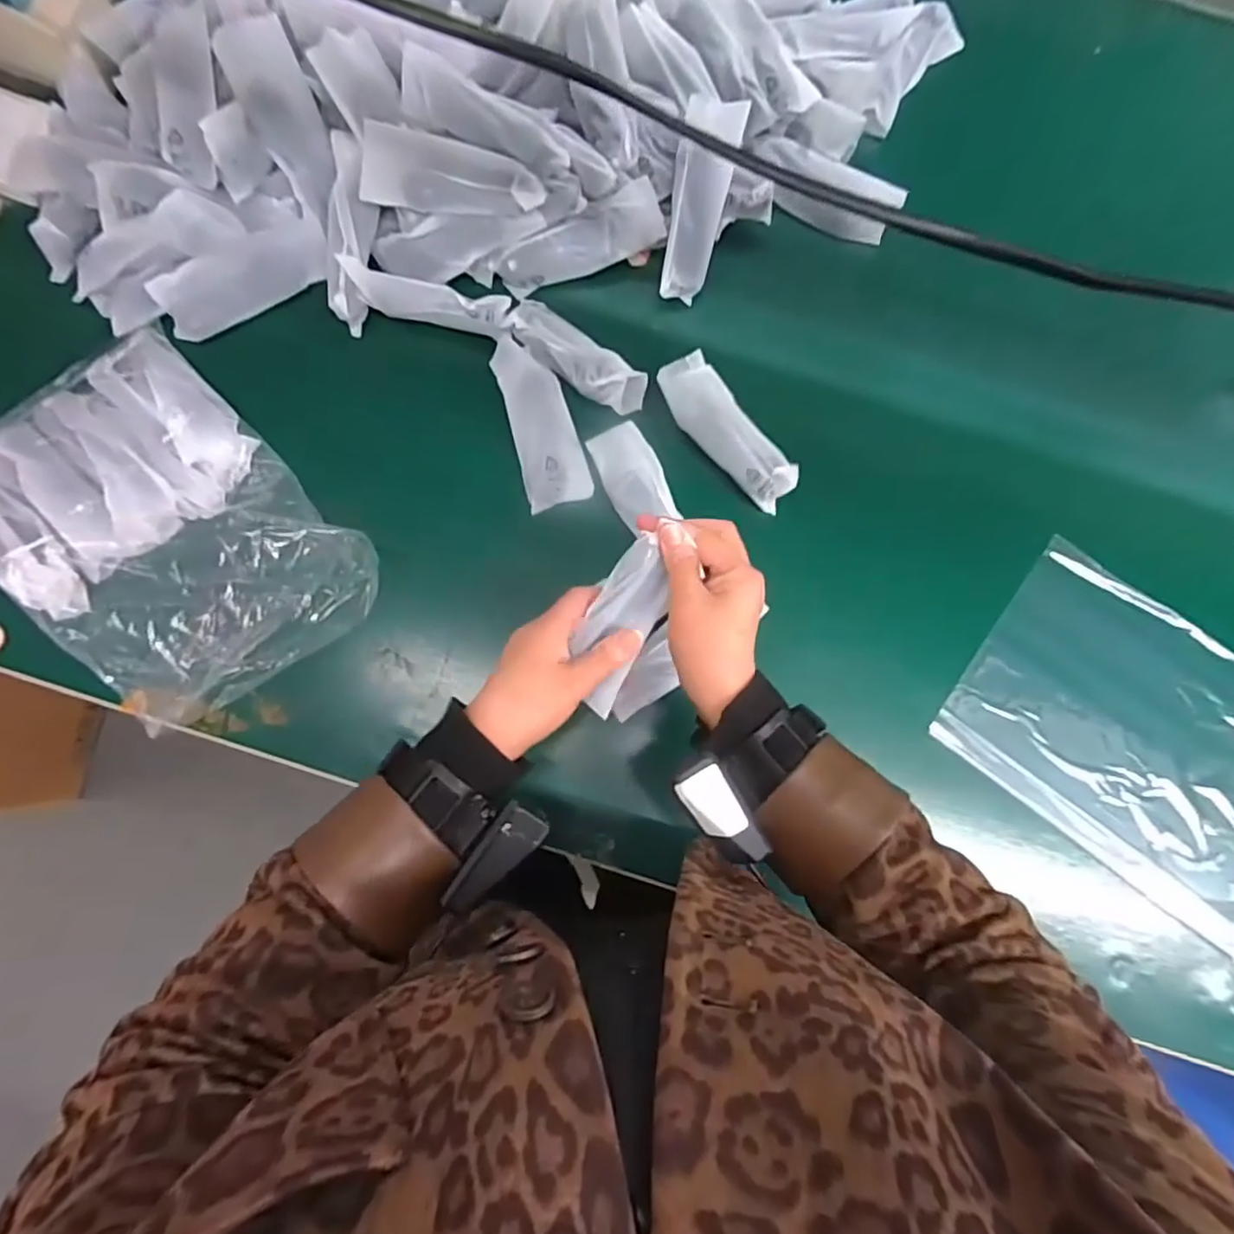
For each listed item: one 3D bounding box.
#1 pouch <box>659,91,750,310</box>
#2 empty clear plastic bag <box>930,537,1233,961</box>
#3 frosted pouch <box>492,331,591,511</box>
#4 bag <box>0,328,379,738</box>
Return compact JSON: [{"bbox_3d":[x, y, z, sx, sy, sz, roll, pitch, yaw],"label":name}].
[{"bbox_3d":[0.071,-0.364,0.551,0.050,0.024,0.152,12,109,-1],"label":"pouch"},{"bbox_3d":[0.472,0.117,0.541,0.354,0.012,0.219,38,84,5],"label":"empty clear plastic bag"},{"bbox_3d":[-0.066,-0.173,0.548,0.056,0.019,0.150,-15,82,-4],"label":"frosted pouch"},{"bbox_3d":[-0.370,-0.073,0.496,0.303,0.067,0.215,44,82,5],"label":"bag"}]

